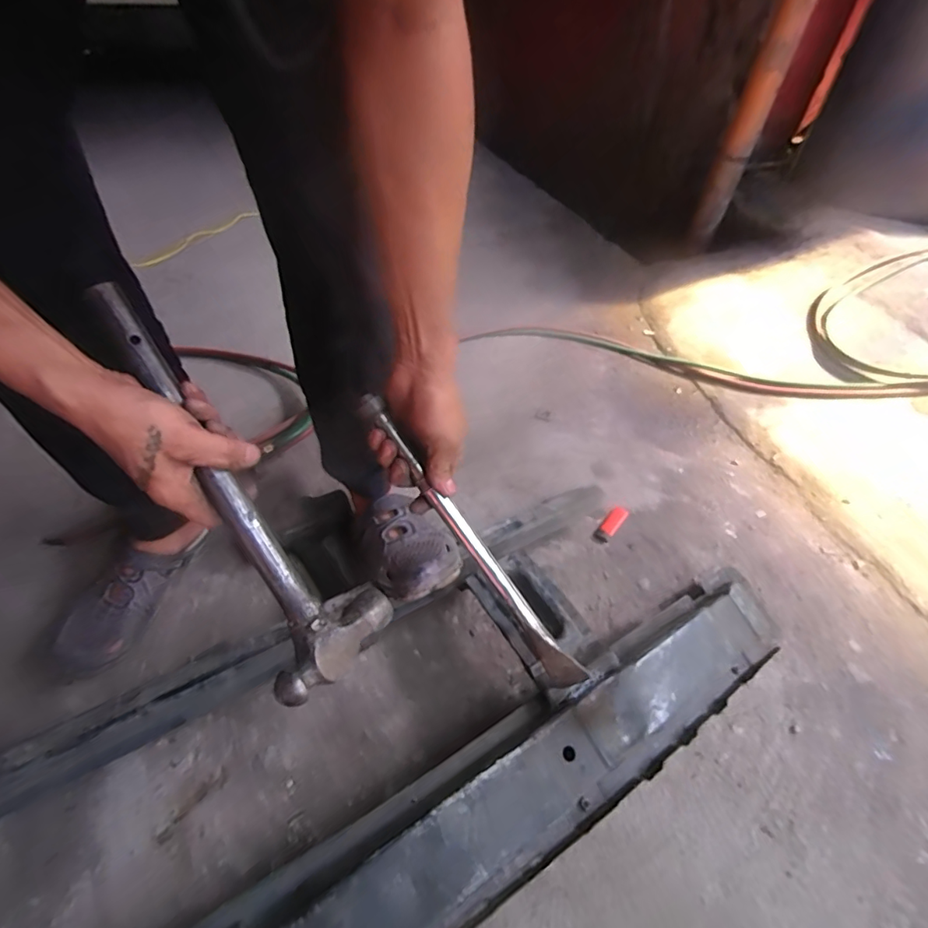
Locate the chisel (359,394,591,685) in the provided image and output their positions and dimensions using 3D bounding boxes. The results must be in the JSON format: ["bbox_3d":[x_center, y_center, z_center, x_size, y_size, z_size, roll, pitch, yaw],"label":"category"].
[{"bbox_3d":[0.008,0.081,0.498,0.028,0.018,0.353,-38,94,-33],"label":"chisel"}]

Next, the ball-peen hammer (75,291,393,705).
[{"bbox_3d":[-0.187,0.022,0.415,0.112,0.035,0.351,-35,100,-32],"label":"ball-peen hammer"}]

